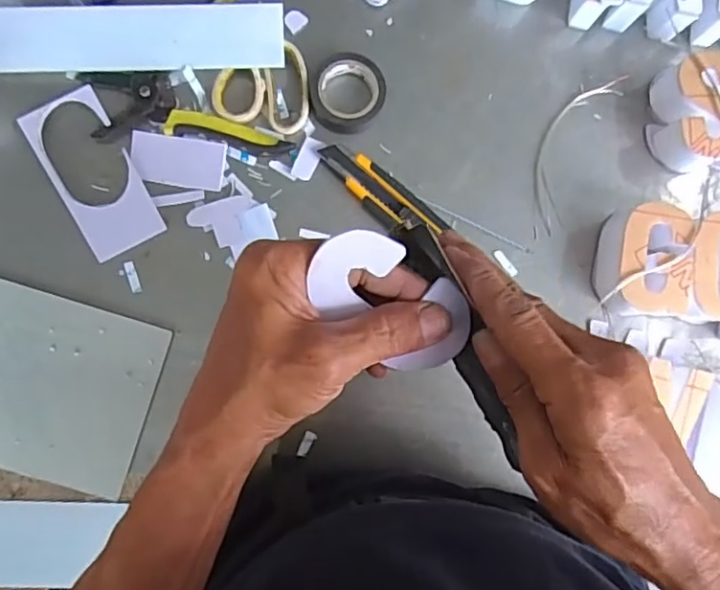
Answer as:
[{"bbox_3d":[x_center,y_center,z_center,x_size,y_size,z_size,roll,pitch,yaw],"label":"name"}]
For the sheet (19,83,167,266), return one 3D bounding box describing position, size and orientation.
[{"bbox_3d":[-0.210,-0.095,0.479,0.062,0.005,0.128,-29,93,-5],"label":"sheet"}]

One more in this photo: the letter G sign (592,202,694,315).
[{"bbox_3d":[0.226,-0.027,0.484,0.057,0.044,0.082,3,86,-3],"label":"letter G sign"}]

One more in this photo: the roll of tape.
[{"bbox_3d":[-0.010,-0.164,0.488,0.058,0.021,0.058,0,86,-4],"label":"roll of tape"}]

